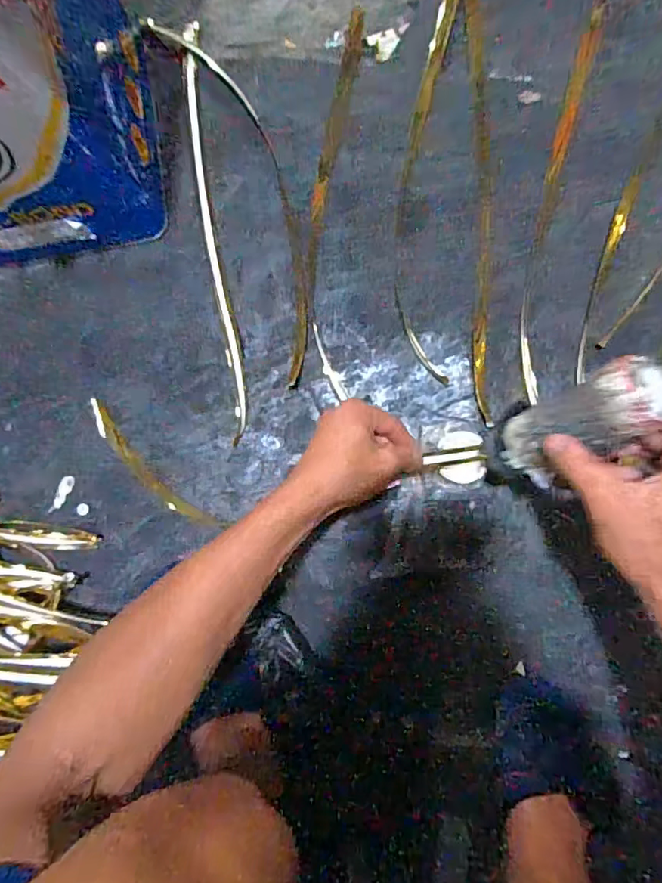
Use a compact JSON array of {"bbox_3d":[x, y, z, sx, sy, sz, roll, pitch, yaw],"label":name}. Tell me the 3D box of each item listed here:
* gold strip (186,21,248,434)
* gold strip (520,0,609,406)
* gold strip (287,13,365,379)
[{"bbox_3d":[-0.124,-0.229,0.544,0.023,0.017,0.461,-9,84,1],"label":"gold strip"},{"bbox_3d":[0.230,-0.249,0.526,0.031,0.022,0.424,11,85,4],"label":"gold strip"},{"bbox_3d":[-0.006,-0.274,0.555,0.022,0.009,0.435,9,84,3],"label":"gold strip"}]

